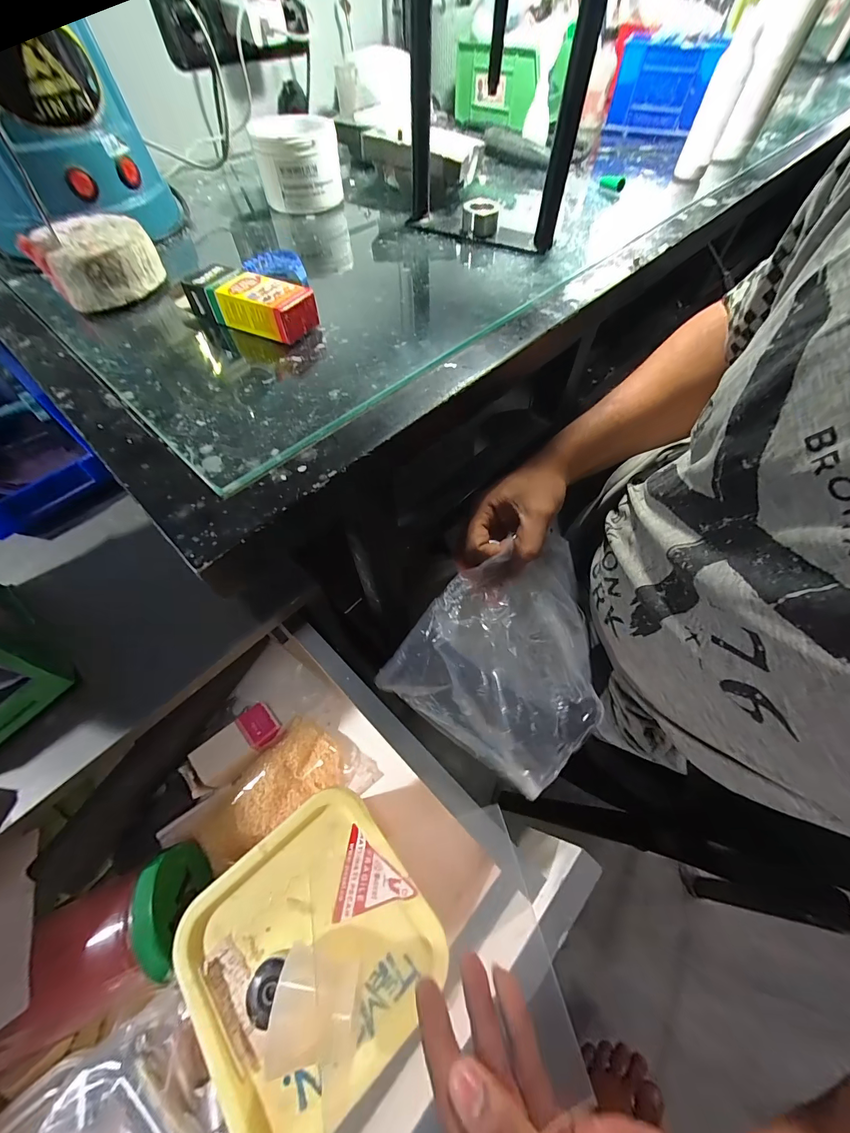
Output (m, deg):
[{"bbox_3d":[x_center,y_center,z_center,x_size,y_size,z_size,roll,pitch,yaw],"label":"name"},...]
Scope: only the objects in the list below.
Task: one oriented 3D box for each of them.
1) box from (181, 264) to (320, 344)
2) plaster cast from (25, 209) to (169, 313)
[{"bbox_3d":[-0.139,-0.209,0.291,0.104,0.027,0.037,22,62,13],"label":"box"},{"bbox_3d":[-0.277,-0.265,0.317,0.083,0.037,0.094,-31,63,-16],"label":"plaster cast"}]

